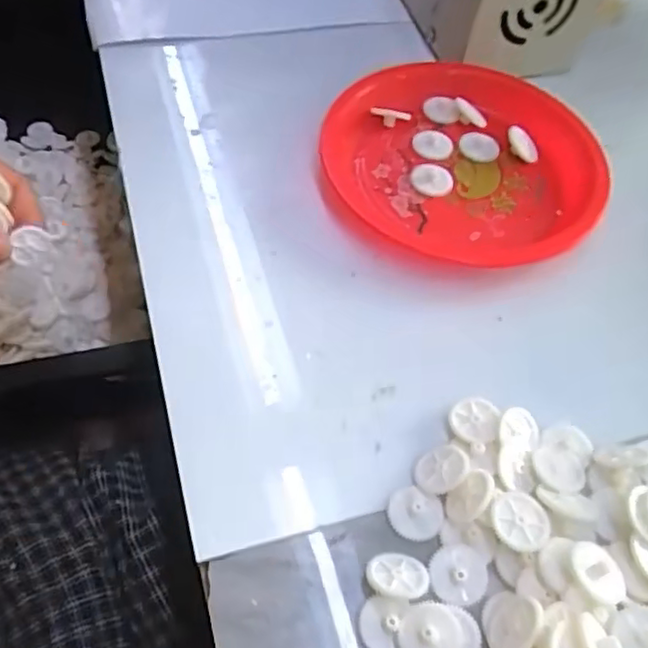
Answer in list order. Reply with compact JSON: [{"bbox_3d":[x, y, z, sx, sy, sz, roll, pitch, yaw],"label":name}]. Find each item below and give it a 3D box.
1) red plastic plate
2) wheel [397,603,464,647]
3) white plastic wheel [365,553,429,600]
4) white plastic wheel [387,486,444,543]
[{"bbox_3d":[0.075,-0.093,0.358,0.145,0.019,0.125,16,57,7],"label":"red plastic plate"},{"bbox_3d":[0.036,0.108,0.227,0.021,0.006,0.020,2,57,-3],"label":"wheel"},{"bbox_3d":[0.027,0.091,0.238,0.022,0.005,0.019,11,25,13],"label":"white plastic wheel"},{"bbox_3d":[0.035,0.074,0.255,0.022,0.004,0.019,33,61,17],"label":"white plastic wheel"}]

